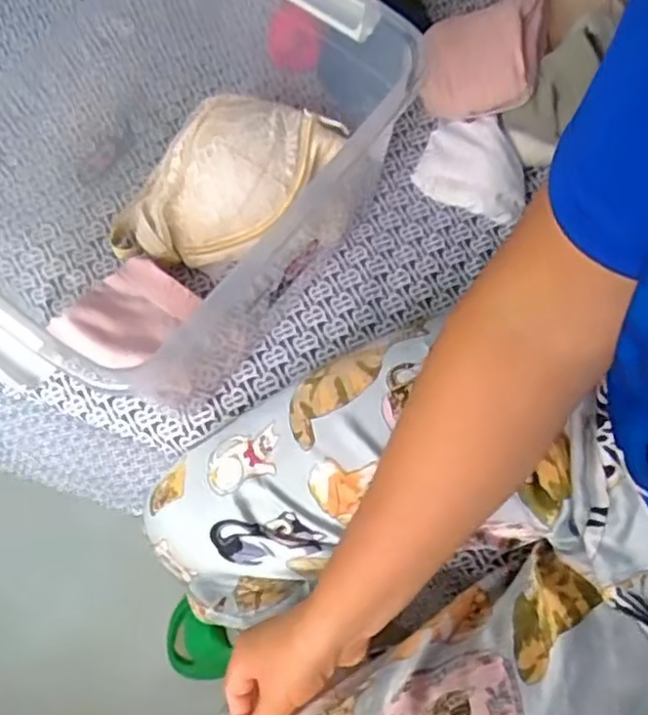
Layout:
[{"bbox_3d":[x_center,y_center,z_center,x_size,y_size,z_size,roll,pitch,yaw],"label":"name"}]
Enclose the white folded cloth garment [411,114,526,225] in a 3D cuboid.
[{"bbox_3d":[0.141,-0.178,0.648,0.101,0.034,0.081,24,71,11],"label":"white folded cloth garment"}]

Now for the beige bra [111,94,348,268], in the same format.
[{"bbox_3d":[-0.083,-0.141,0.603,0.209,0.088,0.107,-28,70,-9],"label":"beige bra"}]

